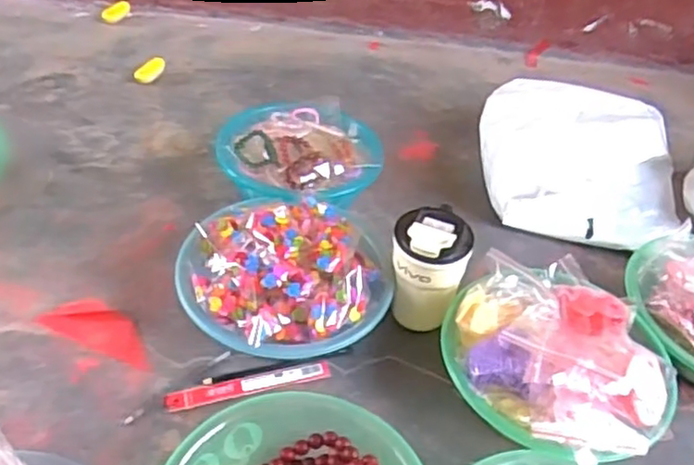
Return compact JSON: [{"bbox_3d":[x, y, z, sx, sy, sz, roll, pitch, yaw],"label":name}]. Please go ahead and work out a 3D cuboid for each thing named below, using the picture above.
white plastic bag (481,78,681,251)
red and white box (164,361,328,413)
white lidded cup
[{"bbox_3d":[0.356,-0.106,1.011,0.294,0.091,0.314,7,42,0],"label":"white plastic bag"},{"bbox_3d":[-0.103,0.162,0.712,0.174,0.010,0.019,-9,44,-17],"label":"red and white box"},{"bbox_3d":[0.091,0.047,0.768,0.077,0.145,0.084,4,42,-4],"label":"white lidded cup"}]

